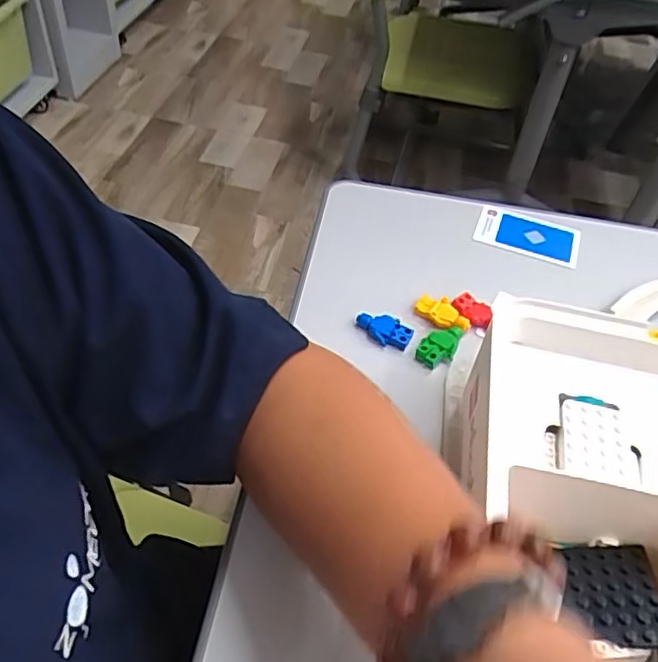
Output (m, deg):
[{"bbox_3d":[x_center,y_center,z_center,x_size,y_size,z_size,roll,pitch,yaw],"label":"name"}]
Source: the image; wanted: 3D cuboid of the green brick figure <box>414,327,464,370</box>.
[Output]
[{"bbox_3d":[0.077,0.008,0.422,0.021,0.007,0.038,34,53,24],"label":"green brick figure"}]

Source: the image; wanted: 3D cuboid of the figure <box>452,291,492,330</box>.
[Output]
[{"bbox_3d":[0.103,-0.015,0.444,0.029,0.011,0.015,38,54,26],"label":"figure"}]

